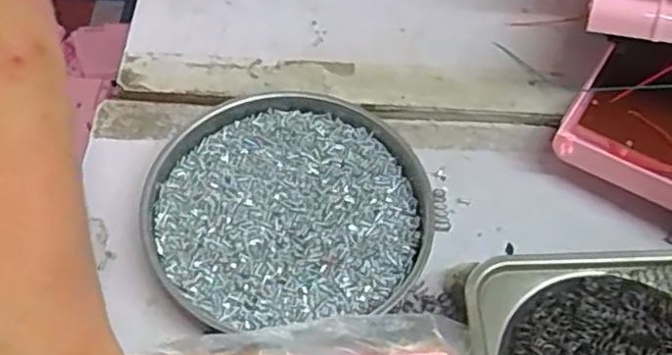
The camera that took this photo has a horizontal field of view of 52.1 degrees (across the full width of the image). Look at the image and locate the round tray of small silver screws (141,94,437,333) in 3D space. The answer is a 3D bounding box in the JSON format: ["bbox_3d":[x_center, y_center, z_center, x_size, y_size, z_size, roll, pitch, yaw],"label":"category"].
[{"bbox_3d":[-0.022,0.015,0.341,0.136,0.016,0.123,1,56,-2],"label":"round tray of small silver screws"}]

